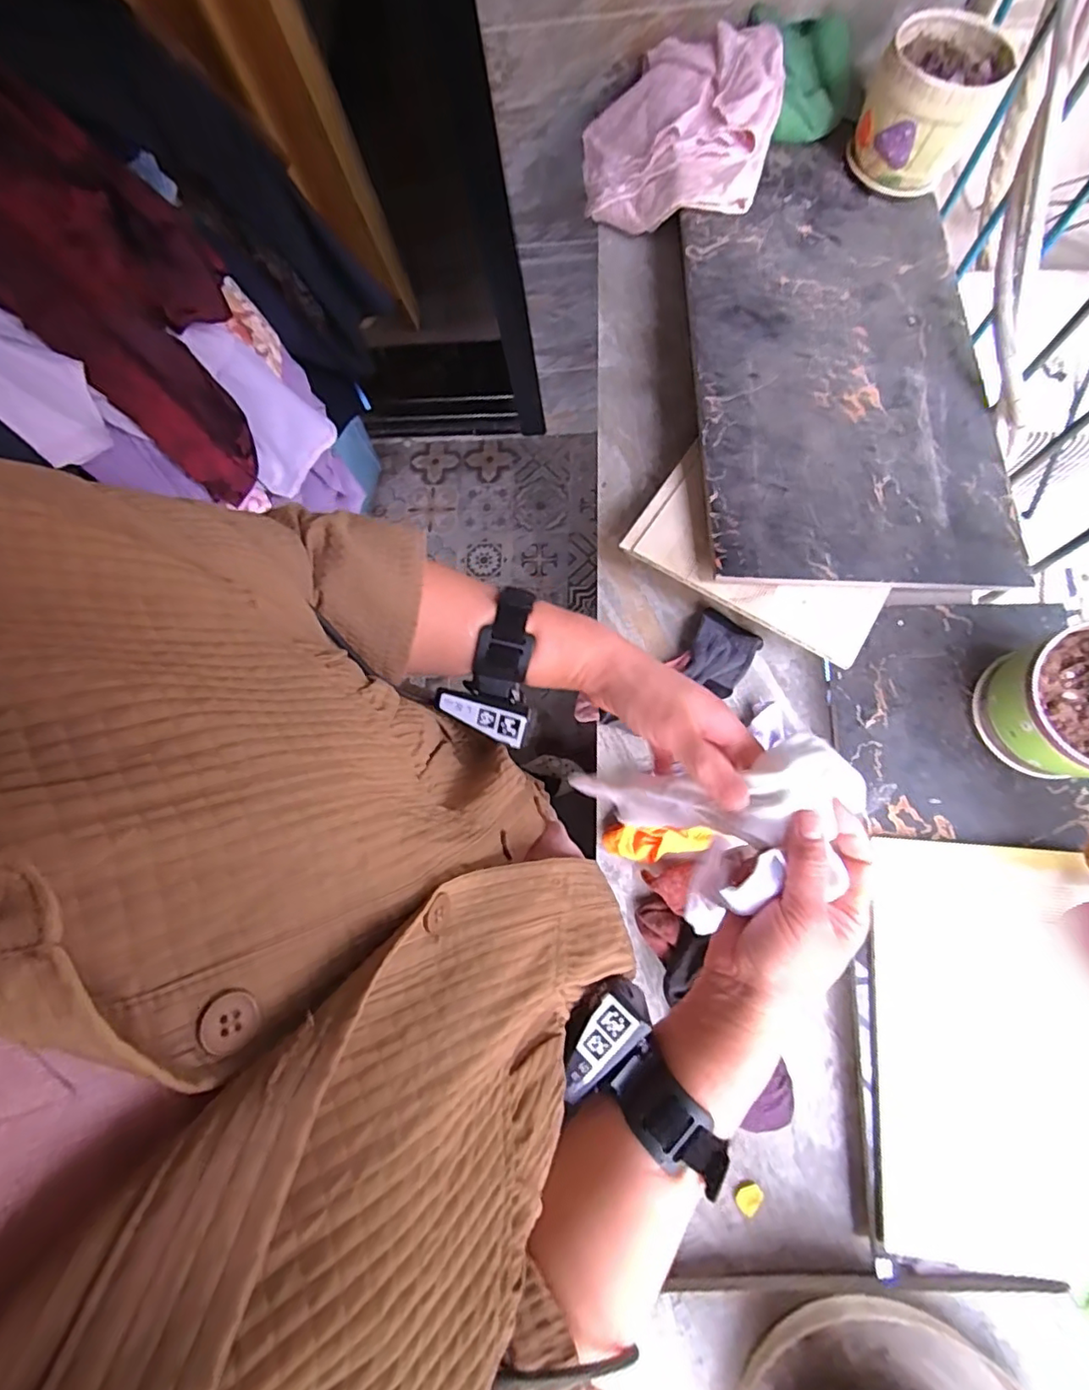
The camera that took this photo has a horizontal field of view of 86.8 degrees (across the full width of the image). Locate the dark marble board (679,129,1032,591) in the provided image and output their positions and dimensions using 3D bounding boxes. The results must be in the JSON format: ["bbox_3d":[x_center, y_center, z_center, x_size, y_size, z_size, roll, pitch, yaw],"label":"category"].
[{"bbox_3d":[0.334,-0.406,0.657,0.330,0.020,0.594,0,75,0],"label":"dark marble board"}]

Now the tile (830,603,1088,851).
[{"bbox_3d":[0.398,0.025,0.562,0.211,0.013,0.231,-2,79,7],"label":"tile"}]

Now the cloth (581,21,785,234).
[{"bbox_3d":[0.162,-0.716,0.740,0.239,0.044,0.246,10,86,27],"label":"cloth"}]

